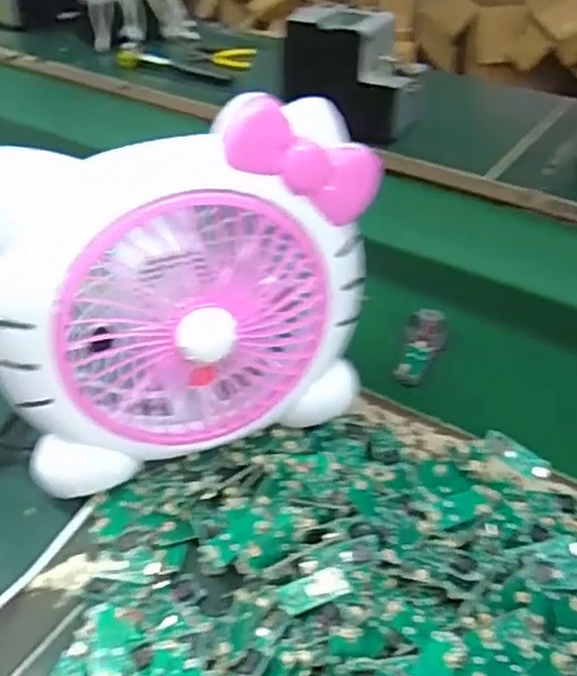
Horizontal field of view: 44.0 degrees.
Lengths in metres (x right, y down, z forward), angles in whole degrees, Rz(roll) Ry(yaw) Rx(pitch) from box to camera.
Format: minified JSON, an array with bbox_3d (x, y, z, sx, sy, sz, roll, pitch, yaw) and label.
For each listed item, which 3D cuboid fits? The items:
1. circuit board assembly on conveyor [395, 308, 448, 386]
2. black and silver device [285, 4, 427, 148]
[{"bbox_3d":[0.124,0.008,0.668,0.038,0.015,0.091,16,57,16],"label":"circuit board assembly on conveyor"},{"bbox_3d":[0.096,-0.391,1.069,0.201,0.160,0.088,13,41,15],"label":"black and silver device"}]

